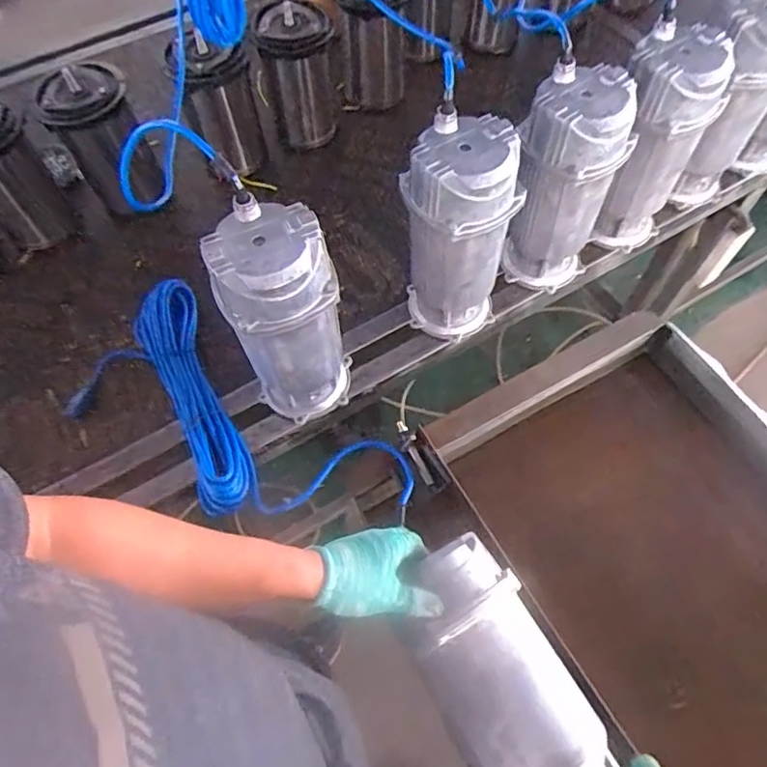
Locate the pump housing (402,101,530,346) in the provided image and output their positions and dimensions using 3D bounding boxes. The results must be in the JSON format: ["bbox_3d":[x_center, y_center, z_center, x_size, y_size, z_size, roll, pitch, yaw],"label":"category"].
[{"bbox_3d":[0.096,-0.188,0.752,0.139,0.292,0.121,7,62,5],"label":"pump housing"}]

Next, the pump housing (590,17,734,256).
[{"bbox_3d":[0.384,-0.337,0.825,0.126,0.290,0.139,25,66,14],"label":"pump housing"}]

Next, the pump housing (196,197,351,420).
[{"bbox_3d":[-0.118,-0.072,0.695,0.126,0.292,0.116,-23,64,-10],"label":"pump housing"}]

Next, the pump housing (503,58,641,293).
[{"bbox_3d":[0.248,-0.270,0.793,0.132,0.290,0.122,16,64,10],"label":"pump housing"}]

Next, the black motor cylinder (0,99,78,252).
[{"bbox_3d":[-0.597,-0.329,0.896,0.122,0.202,0.106,-34,66,-15],"label":"black motor cylinder"}]

